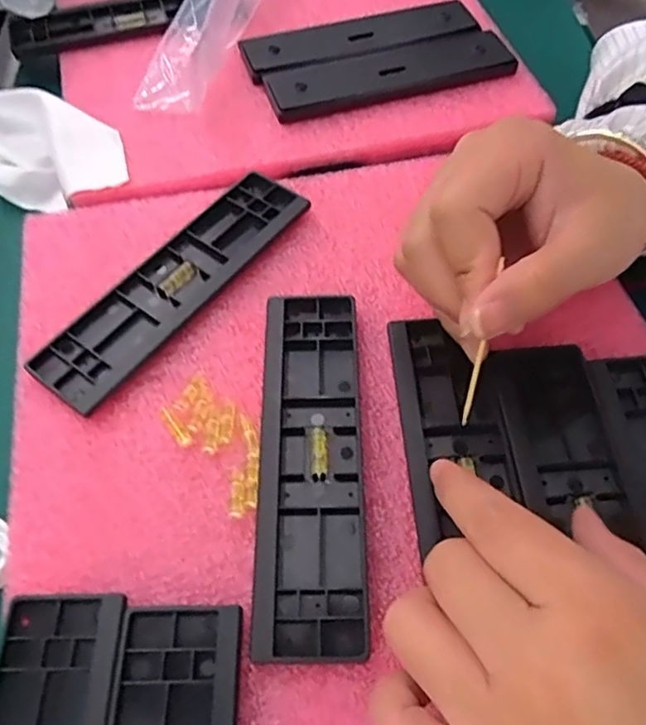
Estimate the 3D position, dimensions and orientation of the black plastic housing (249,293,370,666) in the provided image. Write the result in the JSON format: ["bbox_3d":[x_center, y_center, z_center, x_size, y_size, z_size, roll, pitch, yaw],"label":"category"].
[{"bbox_3d":[-0.005,0.037,0.258,0.043,0.008,0.159,0,58,1],"label":"black plastic housing"}]

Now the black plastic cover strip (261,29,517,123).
[{"bbox_3d":[0.042,-0.185,0.390,0.158,0.009,0.043,-15,59,-8],"label":"black plastic cover strip"}]

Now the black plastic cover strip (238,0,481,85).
[{"bbox_3d":[0.025,-0.220,0.411,0.159,0.008,0.048,-17,59,-9],"label":"black plastic cover strip"}]

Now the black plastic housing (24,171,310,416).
[{"bbox_3d":[-0.071,-0.041,0.307,0.041,0.009,0.158,32,64,19],"label":"black plastic housing"}]

